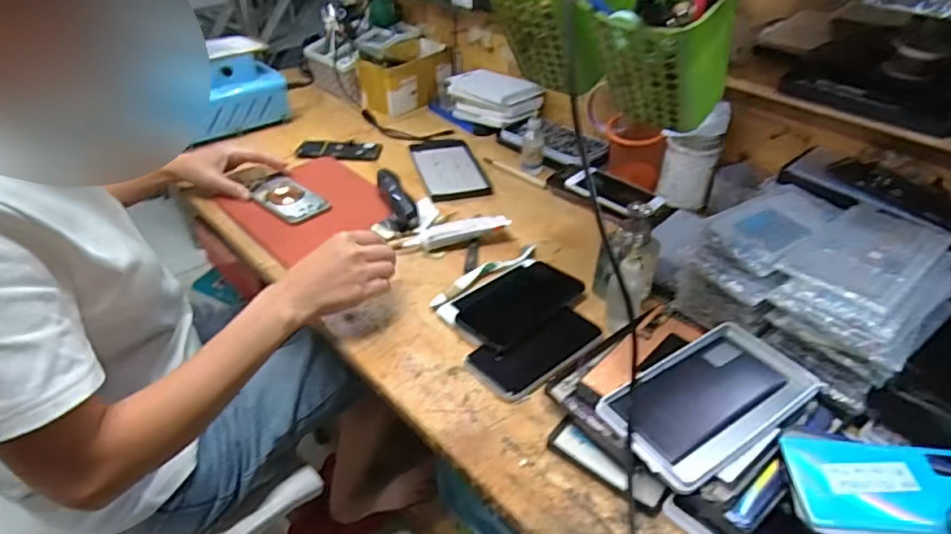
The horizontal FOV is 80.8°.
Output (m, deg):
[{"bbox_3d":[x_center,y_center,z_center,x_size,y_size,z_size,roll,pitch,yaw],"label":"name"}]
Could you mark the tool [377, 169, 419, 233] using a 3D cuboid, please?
[{"bbox_3d":[-0.110,-0.098,0.798,0.039,0.032,0.130,-10,39,-15],"label":"tool"}]

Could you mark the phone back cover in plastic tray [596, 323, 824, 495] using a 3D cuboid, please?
[{"bbox_3d":[0.209,0.118,0.502,0.188,0.014,0.104,-23,46,-26],"label":"phone back cover in plastic tray"}]

